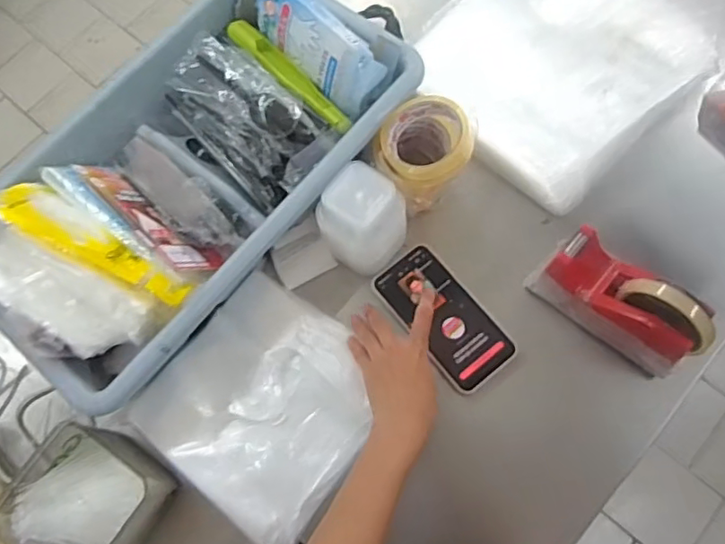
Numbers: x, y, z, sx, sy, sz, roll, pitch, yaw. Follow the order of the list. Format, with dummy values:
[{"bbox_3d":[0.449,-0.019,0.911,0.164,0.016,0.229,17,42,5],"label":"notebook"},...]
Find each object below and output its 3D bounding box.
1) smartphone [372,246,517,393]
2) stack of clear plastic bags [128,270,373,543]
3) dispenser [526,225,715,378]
[{"bbox_3d":[0.088,0.047,0.630,0.079,0.016,0.162,-36,71,-9],"label":"smartphone"},{"bbox_3d":[-0.094,0.133,0.590,0.204,0.037,0.200,37,76,14],"label":"stack of clear plastic bags"},{"bbox_3d":[0.260,0.027,0.577,0.161,0.098,0.064,38,77,14],"label":"dispenser"}]

